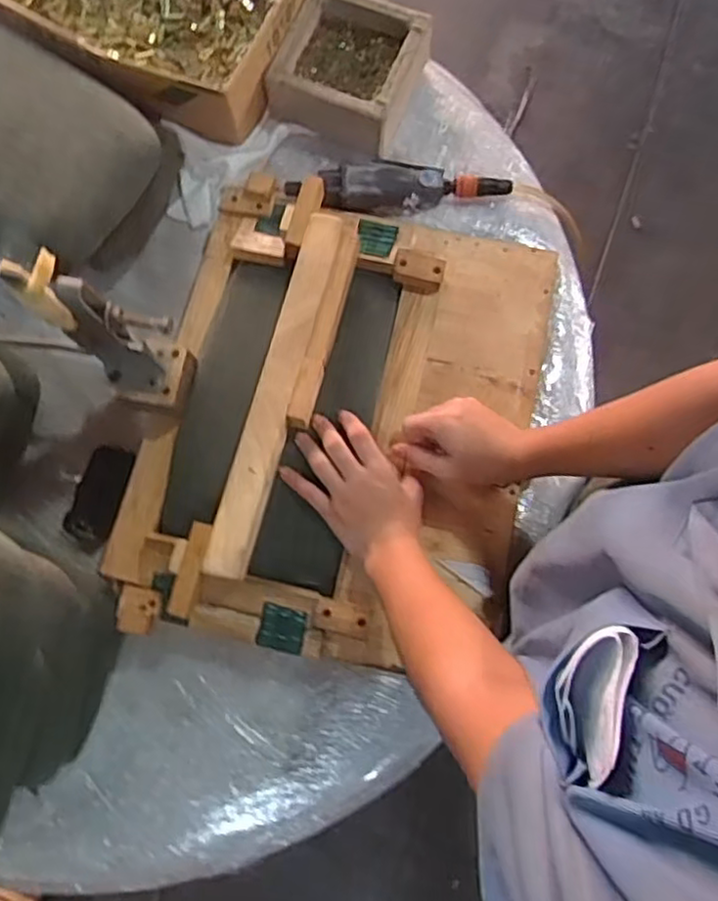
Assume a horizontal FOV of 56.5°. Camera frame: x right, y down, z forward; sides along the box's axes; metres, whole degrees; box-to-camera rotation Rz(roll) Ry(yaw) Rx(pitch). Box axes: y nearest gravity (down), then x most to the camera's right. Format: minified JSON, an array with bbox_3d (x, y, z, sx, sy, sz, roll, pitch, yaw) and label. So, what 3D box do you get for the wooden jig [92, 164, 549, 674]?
[{"bbox_3d":[-0.015,-0.048,0.743,0.422,0.110,0.529,14,78,3],"label":"wooden jig"}]

